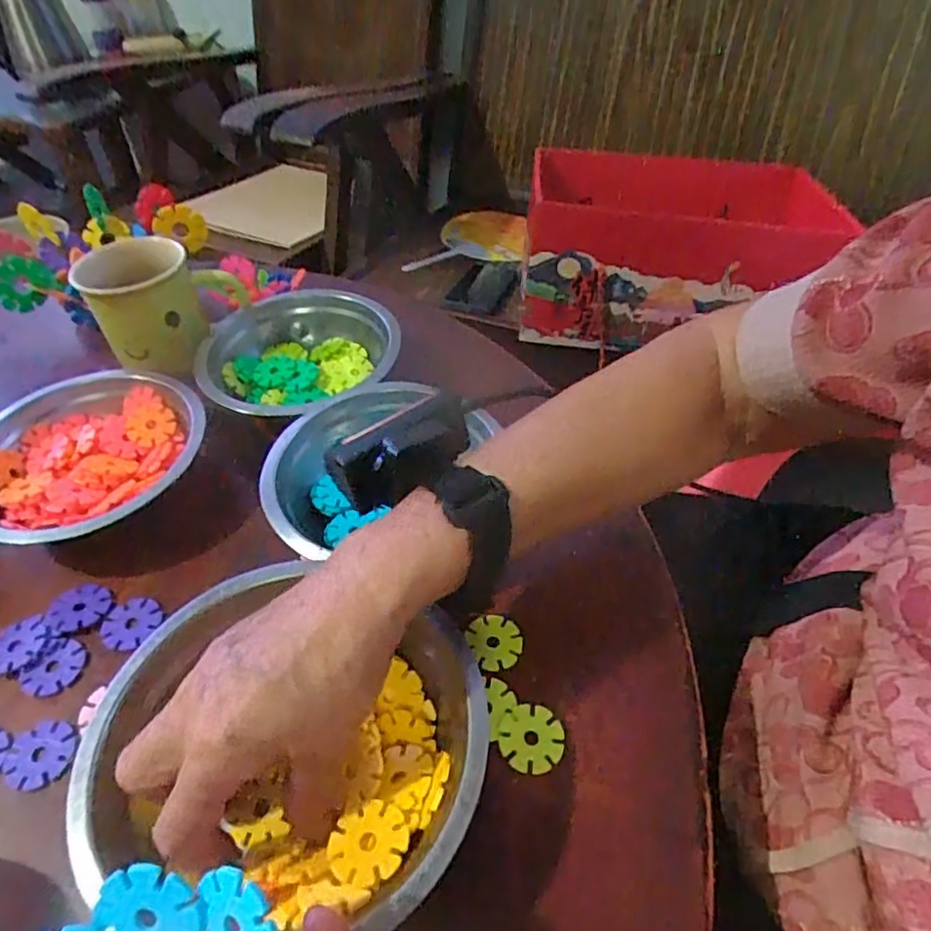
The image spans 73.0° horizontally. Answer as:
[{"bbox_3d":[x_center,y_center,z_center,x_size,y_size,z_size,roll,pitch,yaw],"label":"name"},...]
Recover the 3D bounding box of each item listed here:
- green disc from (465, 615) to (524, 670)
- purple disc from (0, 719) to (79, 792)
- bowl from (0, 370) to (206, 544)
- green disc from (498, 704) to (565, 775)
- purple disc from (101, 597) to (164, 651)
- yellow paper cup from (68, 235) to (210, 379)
[{"bbox_3d":[0.016,0.093,0.337,0.028,0.004,0.029,-1,46,1],"label":"green disc"},{"bbox_3d":[-0.205,0.139,0.303,0.033,0.004,0.031,-1,46,1],"label":"purple disc"},{"bbox_3d":[-0.239,-0.001,0.408,0.128,0.052,0.139,-1,46,1],"label":"bowl"},{"bbox_3d":[0.032,0.131,0.302,0.030,0.004,0.030,-1,46,1],"label":"green disc"},{"bbox_3d":[-0.189,0.088,0.354,0.031,0.004,0.031,-1,46,1],"label":"purple disc"},{"bbox_3d":[-0.243,-0.121,0.483,0.079,0.080,0.070,-17,49,-15],"label":"yellow paper cup"}]

